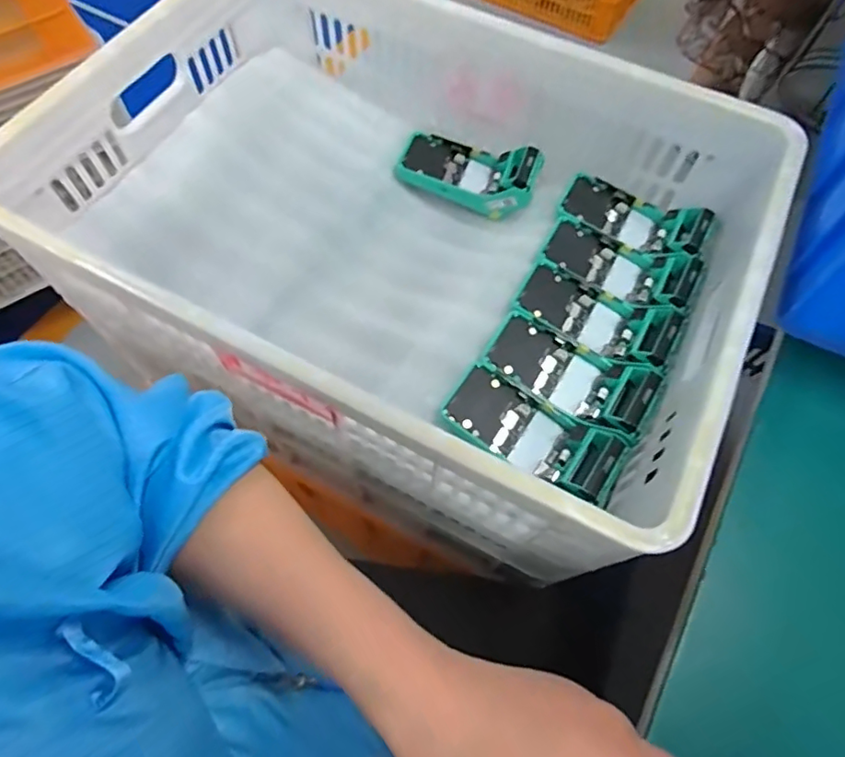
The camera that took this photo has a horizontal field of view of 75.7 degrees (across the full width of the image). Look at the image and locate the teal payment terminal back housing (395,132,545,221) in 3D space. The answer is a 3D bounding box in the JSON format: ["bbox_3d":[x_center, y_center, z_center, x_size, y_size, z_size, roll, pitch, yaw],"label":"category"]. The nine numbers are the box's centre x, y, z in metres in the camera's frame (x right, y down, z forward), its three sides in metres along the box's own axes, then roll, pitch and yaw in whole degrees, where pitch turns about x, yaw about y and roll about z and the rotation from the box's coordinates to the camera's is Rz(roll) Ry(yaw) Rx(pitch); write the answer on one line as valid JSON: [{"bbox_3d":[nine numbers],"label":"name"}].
[{"bbox_3d":[0.057,-0.263,0.678,0.172,0.046,0.098,21,65,8],"label":"teal payment terminal back housing"}]

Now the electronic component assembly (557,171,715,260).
[{"bbox_3d":[0.245,-0.187,0.635,0.166,0.048,0.078,30,67,12],"label":"electronic component assembly"}]

